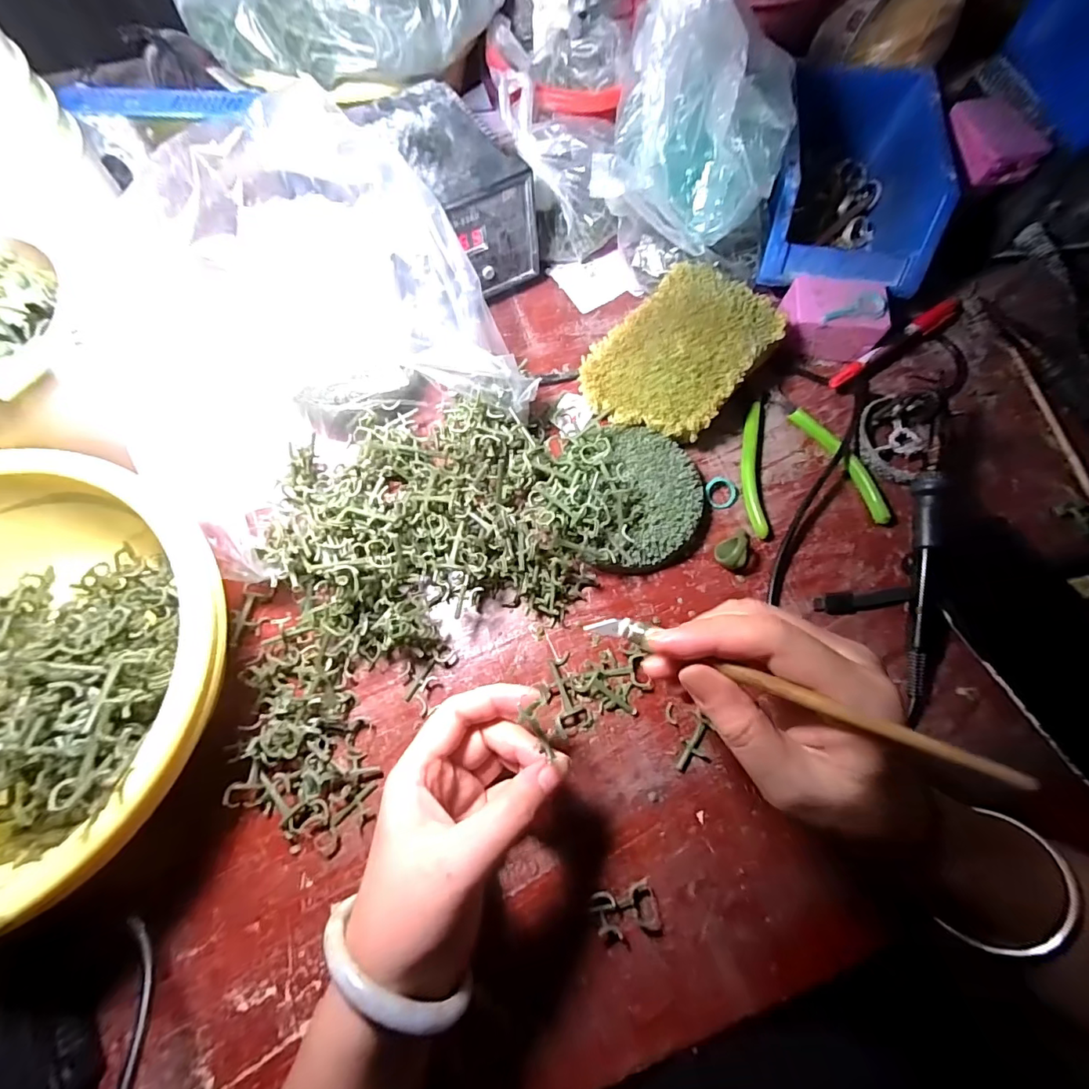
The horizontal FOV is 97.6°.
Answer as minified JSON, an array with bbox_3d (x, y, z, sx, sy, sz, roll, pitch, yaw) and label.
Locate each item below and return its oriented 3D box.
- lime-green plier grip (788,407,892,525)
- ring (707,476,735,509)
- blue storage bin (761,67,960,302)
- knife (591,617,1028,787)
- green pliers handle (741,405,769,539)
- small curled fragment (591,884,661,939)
[{"bbox_3d":[0.221,-0.061,0.352,0.016,0.011,0.102,-28,75,-9],"label":"lime-green plier grip"},{"bbox_3d":[0.128,-0.038,0.344,0.022,0.007,0.022,0,73,-1],"label":"ring"},{"bbox_3d":[0.247,-0.294,0.388,0.123,0.073,0.200,15,73,4],"label":"blue storage bin"},{"bbox_3d":[0.087,0.055,0.187,0.153,0.006,0.010,18,71,30],"label":"knife"},{"bbox_3d":[0.152,-0.055,0.347,0.016,0.013,0.101,1,73,0],"label":"green pliers handle"},{"bbox_3d":[0.045,0.203,0.263,0.036,0.009,0.023,-4,73,-2],"label":"small curled fragment"}]

